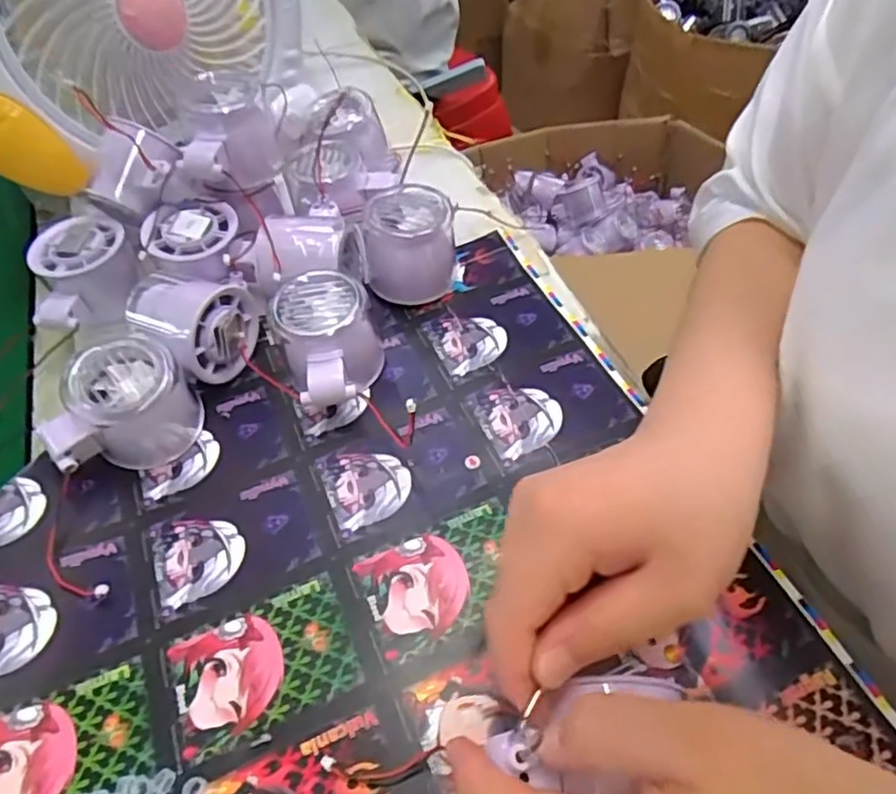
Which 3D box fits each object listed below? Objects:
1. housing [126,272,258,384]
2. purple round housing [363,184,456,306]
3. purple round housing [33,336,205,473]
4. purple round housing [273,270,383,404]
[{"bbox_3d":[-0.152,-0.045,0.405,0.061,0.055,0.058,34,62,28],"label":"housing"},{"bbox_3d":[-0.026,-0.099,0.430,0.059,0.056,0.054,-3,51,3],"label":"purple round housing"},{"bbox_3d":[-0.176,0.010,0.356,0.048,0.060,0.077,28,59,25],"label":"purple round housing"},{"bbox_3d":[-0.067,-0.029,0.380,0.056,0.055,0.073,-23,53,-13],"label":"purple round housing"}]

